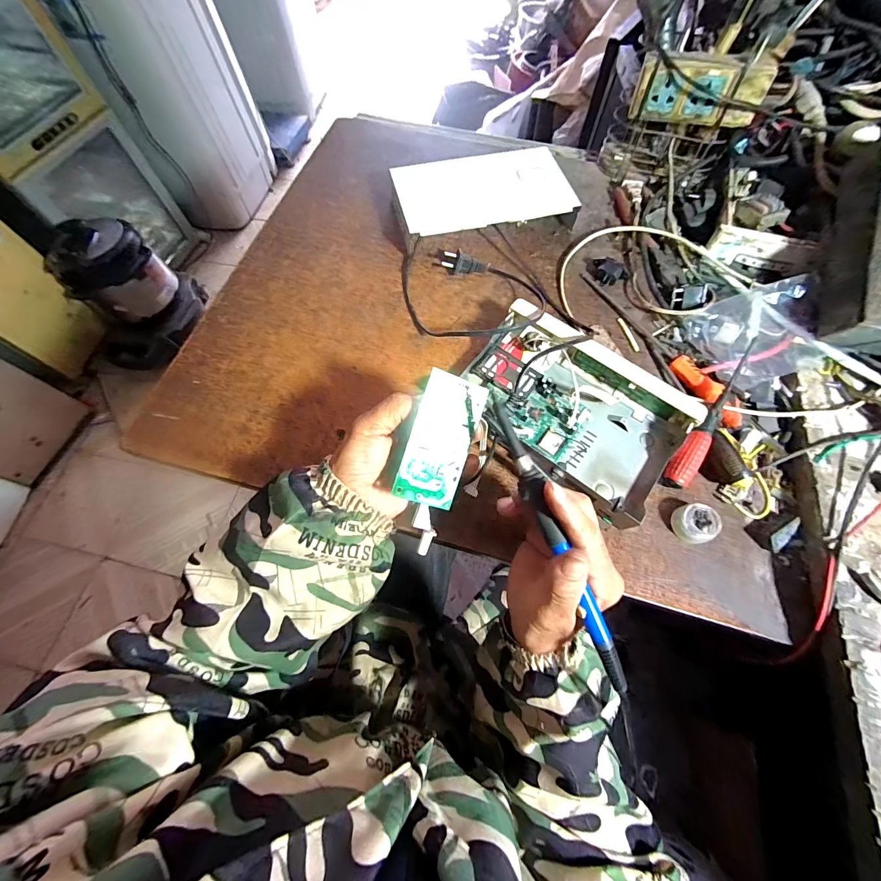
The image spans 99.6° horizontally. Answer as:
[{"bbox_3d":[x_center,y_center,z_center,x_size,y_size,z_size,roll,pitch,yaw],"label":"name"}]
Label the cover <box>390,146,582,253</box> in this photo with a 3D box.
[{"bbox_3d":[0.053,-0.326,0.494,0.224,0.036,0.128,-13,66,-5],"label":"cover"}]

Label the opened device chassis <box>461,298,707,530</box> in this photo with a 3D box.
[{"bbox_3d":[0.134,-0.039,0.375,0.219,0.039,0.162,31,70,14],"label":"opened device chassis"}]

